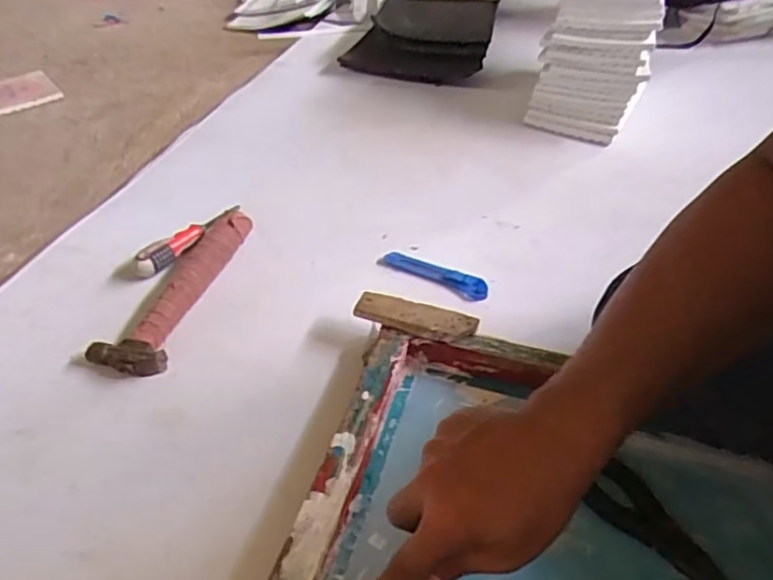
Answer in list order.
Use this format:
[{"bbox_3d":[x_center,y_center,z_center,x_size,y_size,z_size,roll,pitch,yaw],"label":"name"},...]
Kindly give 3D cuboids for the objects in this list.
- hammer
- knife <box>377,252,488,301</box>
[{"bbox_3d":[-0.236,-0.007,0.688,0.081,0.031,0.257,10,43,9],"label":"hammer"},{"bbox_3d":[0.055,-0.022,0.733,0.142,0.018,0.026,20,46,20],"label":"knife"}]

